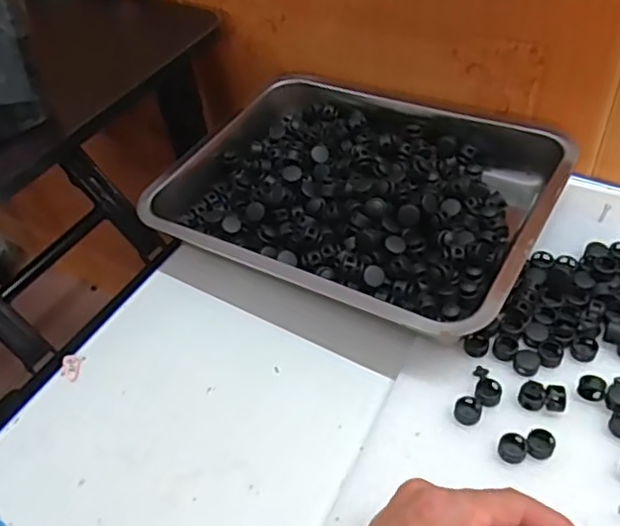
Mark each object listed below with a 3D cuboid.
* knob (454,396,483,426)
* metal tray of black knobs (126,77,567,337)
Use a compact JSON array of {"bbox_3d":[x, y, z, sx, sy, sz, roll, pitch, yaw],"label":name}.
[{"bbox_3d":[0.104,0.096,0.422,0.017,0.007,0.019,17,52,21],"label":"knob"},{"bbox_3d":[0.043,-0.073,0.548,0.308,0.041,0.257,22,54,25],"label":"metal tray of black knobs"}]

